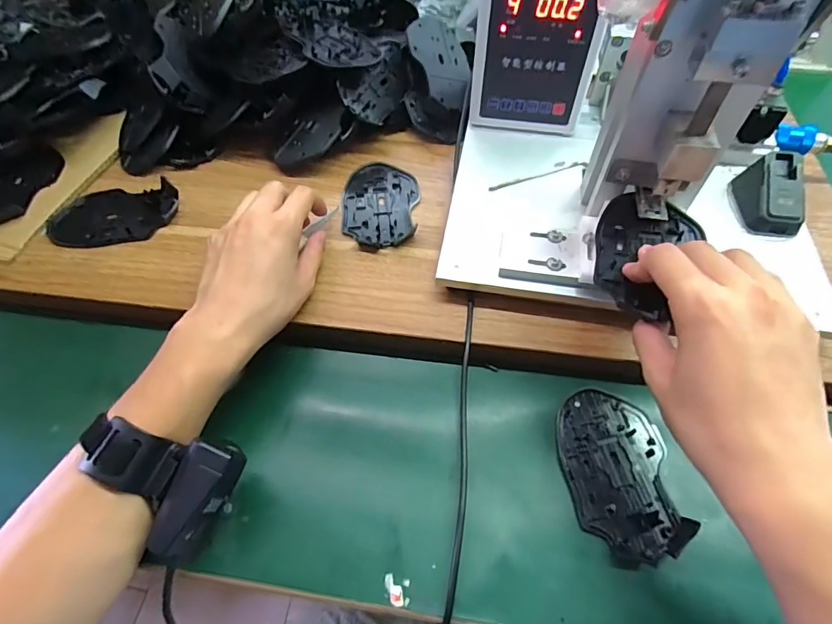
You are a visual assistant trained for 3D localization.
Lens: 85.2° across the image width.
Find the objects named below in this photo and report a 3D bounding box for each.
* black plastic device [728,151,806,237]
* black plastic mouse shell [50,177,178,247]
[{"bbox_3d":[0.298,-0.099,0.379,0.040,0.039,0.069,6,57,6],"label":"black plastic device"},{"bbox_3d":[-0.291,-0.094,0.436,0.113,0.013,0.072,-7,57,-2],"label":"black plastic mouse shell"}]

